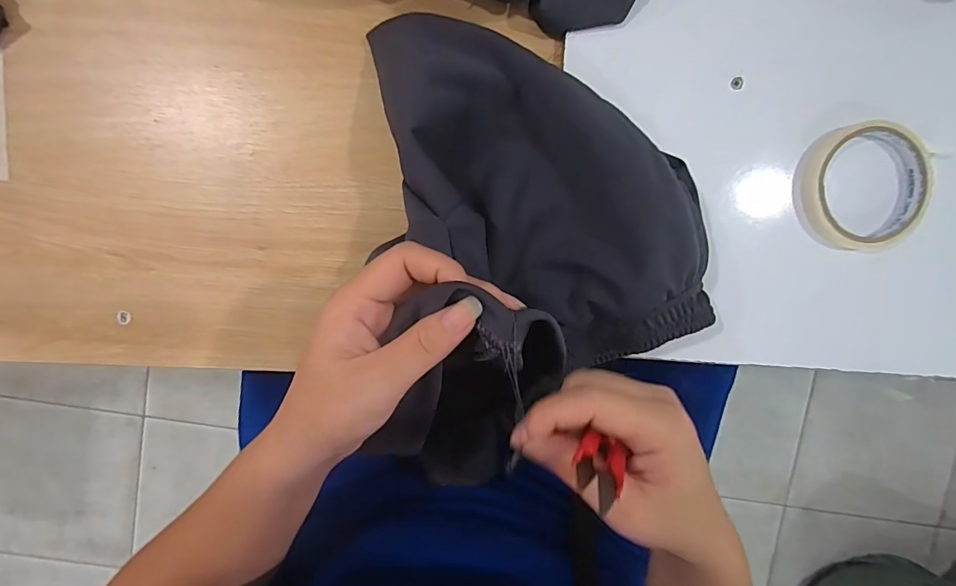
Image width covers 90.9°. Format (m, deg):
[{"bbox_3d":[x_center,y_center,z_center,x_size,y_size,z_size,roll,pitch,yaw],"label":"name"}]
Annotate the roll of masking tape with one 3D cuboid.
[{"bbox_3d":[0.290,-0.079,0.355,0.089,0.021,0.092,0,96,-2],"label":"roll of masking tape"}]

